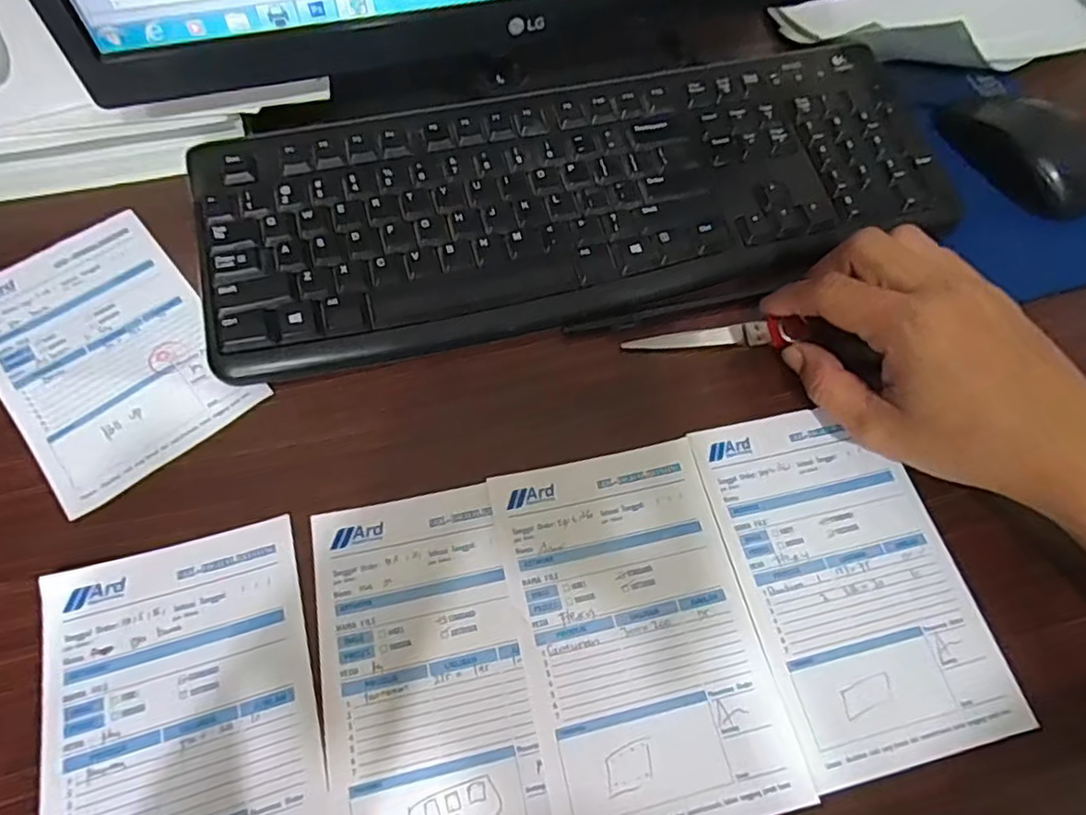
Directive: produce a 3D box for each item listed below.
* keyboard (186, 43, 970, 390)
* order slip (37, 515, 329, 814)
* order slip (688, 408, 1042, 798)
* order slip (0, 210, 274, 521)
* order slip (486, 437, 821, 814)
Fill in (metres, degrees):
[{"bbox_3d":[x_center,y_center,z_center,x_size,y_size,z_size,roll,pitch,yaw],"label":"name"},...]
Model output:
[{"bbox_3d":[0.026,-0.128,0.377,0.437,0.035,0.162,-13,65,-9],"label":"keyboard"},{"bbox_3d":[-0.146,0.134,0.257,0.105,0.005,0.161,-15,65,-10],"label":"order slip"},{"bbox_3d":[0.143,0.077,0.299,0.103,0.004,0.161,-11,65,-8],"label":"order slip"},{"bbox_3d":[-0.233,-0.033,0.338,0.104,0.005,0.162,-37,70,-19],"label":"order slip"},{"bbox_3d":[0.042,0.097,0.283,0.103,0.004,0.162,-11,64,-8],"label":"order slip"}]

